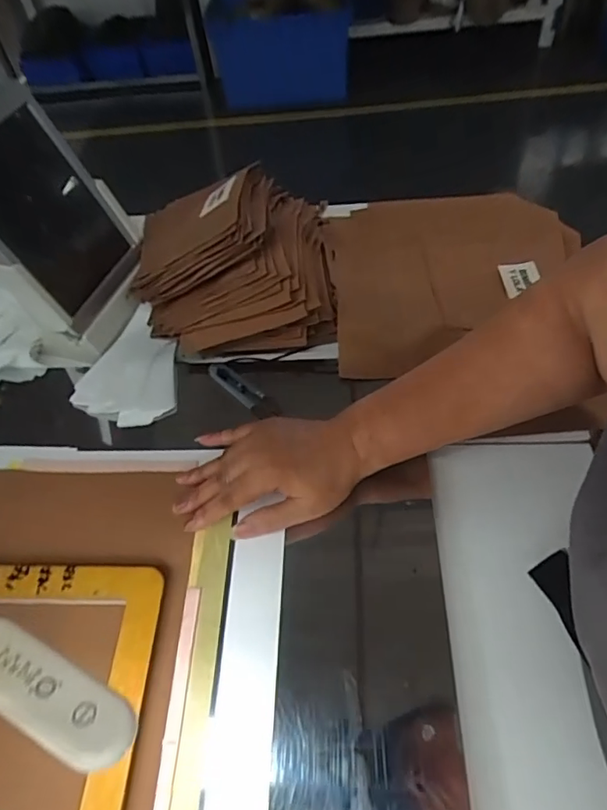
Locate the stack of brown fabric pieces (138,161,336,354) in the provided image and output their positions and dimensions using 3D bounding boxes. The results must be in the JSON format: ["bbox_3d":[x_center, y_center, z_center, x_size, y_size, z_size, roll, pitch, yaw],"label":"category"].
[{"bbox_3d":[-0.081,-0.182,0.598,0.218,0.100,0.244,-6,52,1],"label":"stack of brown fabric pieces"}]

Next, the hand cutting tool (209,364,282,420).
[{"bbox_3d":[-0.065,-0.016,0.528,0.087,0.013,0.020,33,63,27],"label":"hand cutting tool"}]

